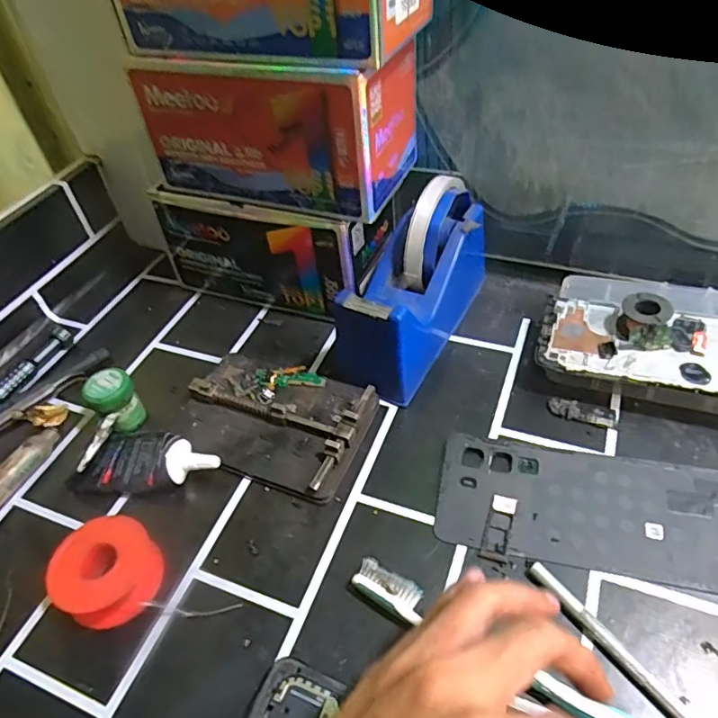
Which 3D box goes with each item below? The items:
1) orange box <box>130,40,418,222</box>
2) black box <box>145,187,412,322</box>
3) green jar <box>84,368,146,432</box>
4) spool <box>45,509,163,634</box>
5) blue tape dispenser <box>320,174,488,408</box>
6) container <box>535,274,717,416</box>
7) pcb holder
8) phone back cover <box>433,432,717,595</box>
[{"bbox_3d":[-0.057,-0.171,0.390,0.172,0.092,0.084,14,49,19],"label":"orange box"},{"bbox_3d":[-0.070,-0.096,0.457,0.185,0.095,0.071,14,49,19],"label":"black box"},{"bbox_3d":[-0.168,0.031,0.383,0.030,0.042,0.030,-36,52,-25],"label":"green jar"},{"bbox_3d":[-0.141,0.117,0.306,0.047,0.029,0.052,26,54,28],"label":"spool"},{"bbox_3d":[0.038,-0.058,0.401,0.063,0.103,0.152,20,51,23],"label":"blue tape dispenser"},{"bbox_3d":[0.220,-0.015,0.376,0.176,0.046,0.108,12,49,17],"label":"container"},{"bbox_3d":[-0.061,0.039,0.378,0.129,0.022,0.086,15,49,19],"label":"pcb holder"},{"bbox_3d":[0.131,0.085,0.317,0.165,0.007,0.073,8,48,14],"label":"phone back cover"}]

